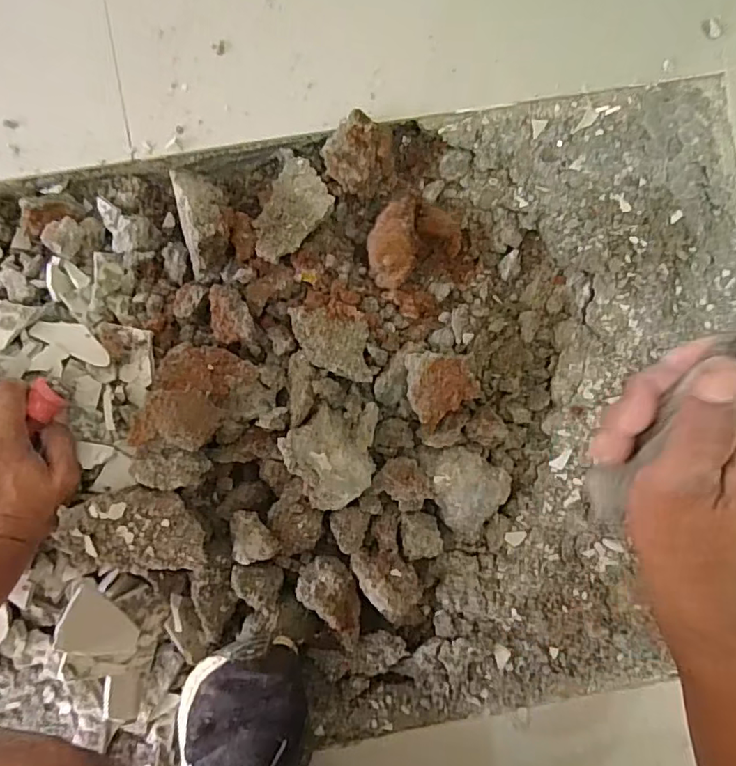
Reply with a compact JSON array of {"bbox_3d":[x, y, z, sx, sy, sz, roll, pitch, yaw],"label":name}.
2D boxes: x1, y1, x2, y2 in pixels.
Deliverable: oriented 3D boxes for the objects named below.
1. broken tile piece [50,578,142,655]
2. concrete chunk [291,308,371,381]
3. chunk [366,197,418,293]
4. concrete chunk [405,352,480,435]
[{"bbox_3d":[-0.236,0.215,0.502,0.072,0.009,0.058,30,77,-40],"label":"broken tile piece"},{"bbox_3d":[-0.035,-0.038,0.537,0.079,0.014,0.064,7,79,-14],"label":"concrete chunk"},{"bbox_3d":[0.026,-0.137,0.546,0.049,0.032,0.083,19,89,-3],"label":"chunk"},{"bbox_3d":[0.071,0.009,0.541,0.063,0.042,0.074,-2,91,-3],"label":"concrete chunk"}]

